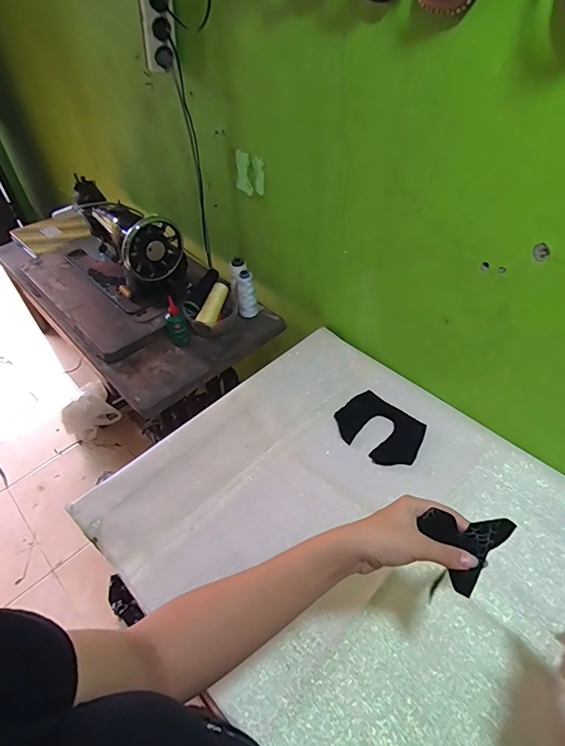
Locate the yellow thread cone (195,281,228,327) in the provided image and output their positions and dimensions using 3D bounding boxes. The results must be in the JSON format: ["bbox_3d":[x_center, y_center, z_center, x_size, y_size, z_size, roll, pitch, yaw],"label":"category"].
[{"bbox_3d":[-0.153,-0.154,0.947,0.037,0.035,0.117,15,66,17],"label":"yellow thread cone"}]

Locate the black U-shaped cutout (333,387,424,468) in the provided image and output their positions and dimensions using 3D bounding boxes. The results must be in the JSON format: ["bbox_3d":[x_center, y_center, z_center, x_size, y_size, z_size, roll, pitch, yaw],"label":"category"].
[{"bbox_3d":[0.176,0.101,0.767,0.153,0.005,0.118,33,62,26],"label":"black U-shaped cutout"}]

